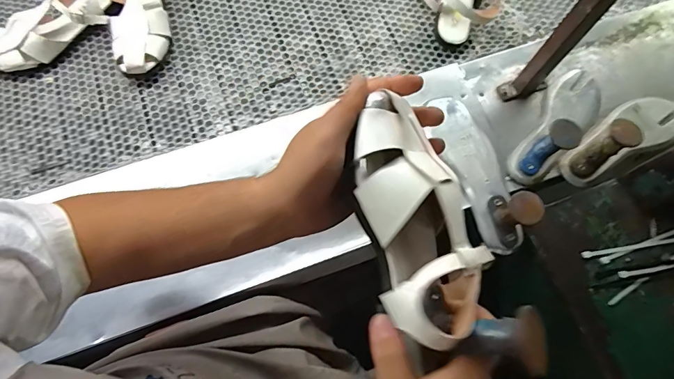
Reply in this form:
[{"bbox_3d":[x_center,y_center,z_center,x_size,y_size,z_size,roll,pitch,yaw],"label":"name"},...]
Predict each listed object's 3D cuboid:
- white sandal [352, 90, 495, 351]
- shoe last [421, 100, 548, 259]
[{"bbox_3d":[0.068,0.027,0.337,0.090,0.080,0.189,-10,67,-4],"label":"white sandal"},{"bbox_3d":[0.216,-0.046,0.589,0.095,0.085,0.262,-15,69,-6],"label":"shoe last"}]

